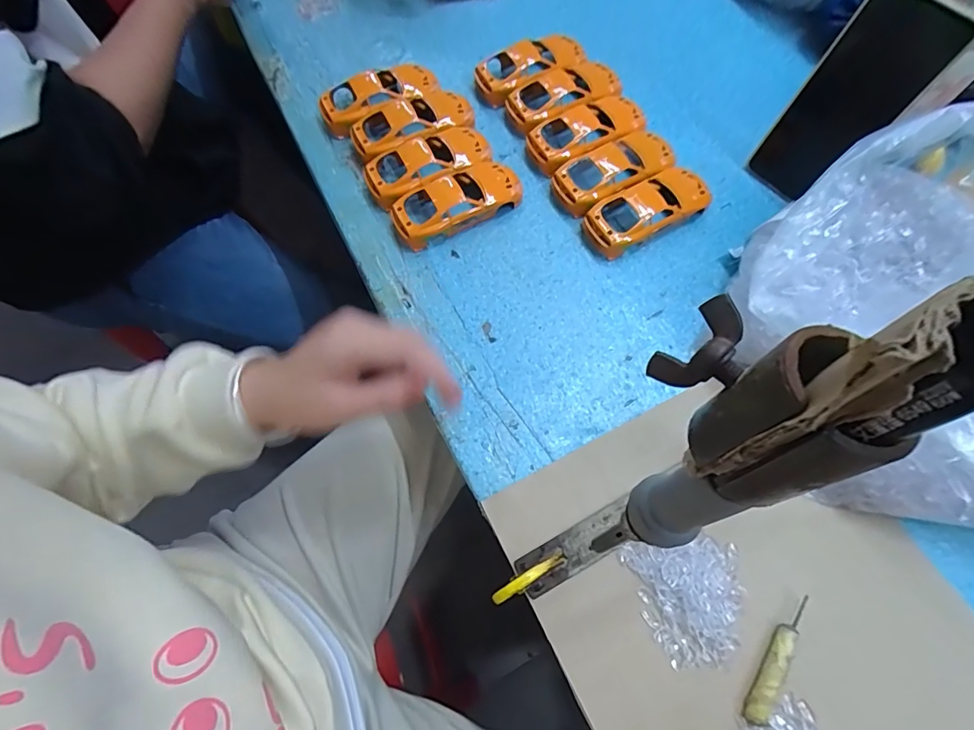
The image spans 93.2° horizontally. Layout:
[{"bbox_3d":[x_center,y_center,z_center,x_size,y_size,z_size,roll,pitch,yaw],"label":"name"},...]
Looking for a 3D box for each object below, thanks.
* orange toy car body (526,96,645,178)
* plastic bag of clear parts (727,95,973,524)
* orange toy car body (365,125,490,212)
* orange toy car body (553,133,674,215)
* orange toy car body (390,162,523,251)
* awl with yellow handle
[{"bbox_3d":[0.103,-0.243,0.474,0.128,0.024,0.056,-30,71,-8],"label":"orange toy car body"},{"bbox_3d":[0.338,-0.011,0.329,0.238,0.110,0.309,-19,69,-7],"label":"plastic bag of clear parts"},{"bbox_3d":[-0.057,-0.204,0.459,0.131,0.029,0.059,-25,70,-7],"label":"orange toy car body"},{"bbox_3d":[0.124,-0.193,0.462,0.127,0.026,0.059,-28,71,-8],"label":"orange toy car body"},{"bbox_3d":[-0.029,-0.160,0.445,0.125,0.028,0.056,-25,70,-7],"label":"orange toy car body"},{"bbox_3d":[0.197,0.198,0.311,0.013,0.010,0.088,33,74,14],"label":"awl with yellow handle"}]

